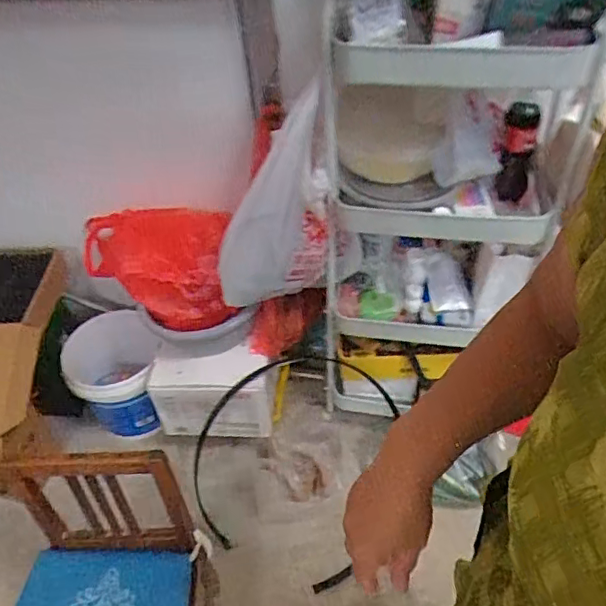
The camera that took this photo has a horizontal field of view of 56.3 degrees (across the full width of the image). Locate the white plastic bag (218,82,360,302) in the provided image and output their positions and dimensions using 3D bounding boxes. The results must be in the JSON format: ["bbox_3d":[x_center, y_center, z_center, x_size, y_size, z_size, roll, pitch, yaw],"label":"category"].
[{"bbox_3d":[-0.026,-0.171,1.066,0.297,0.381,0.118,-16,45,-13],"label":"white plastic bag"}]

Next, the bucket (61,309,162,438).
[{"bbox_3d":[-0.489,0.198,1.519,0.246,0.281,0.258,-23,47,-19],"label":"bucket"}]

